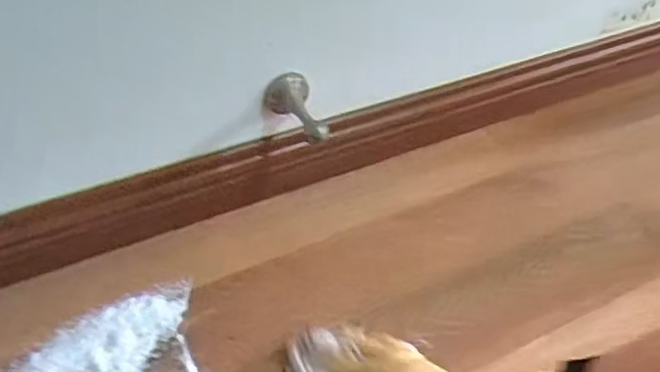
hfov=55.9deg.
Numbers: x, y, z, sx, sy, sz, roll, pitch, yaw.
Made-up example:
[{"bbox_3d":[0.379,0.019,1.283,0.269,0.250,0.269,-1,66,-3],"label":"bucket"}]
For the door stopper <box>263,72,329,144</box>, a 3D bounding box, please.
[{"bbox_3d":[-0.031,-0.070,0.609,0.047,0.037,0.086,-15,51,-16],"label":"door stopper"}]

